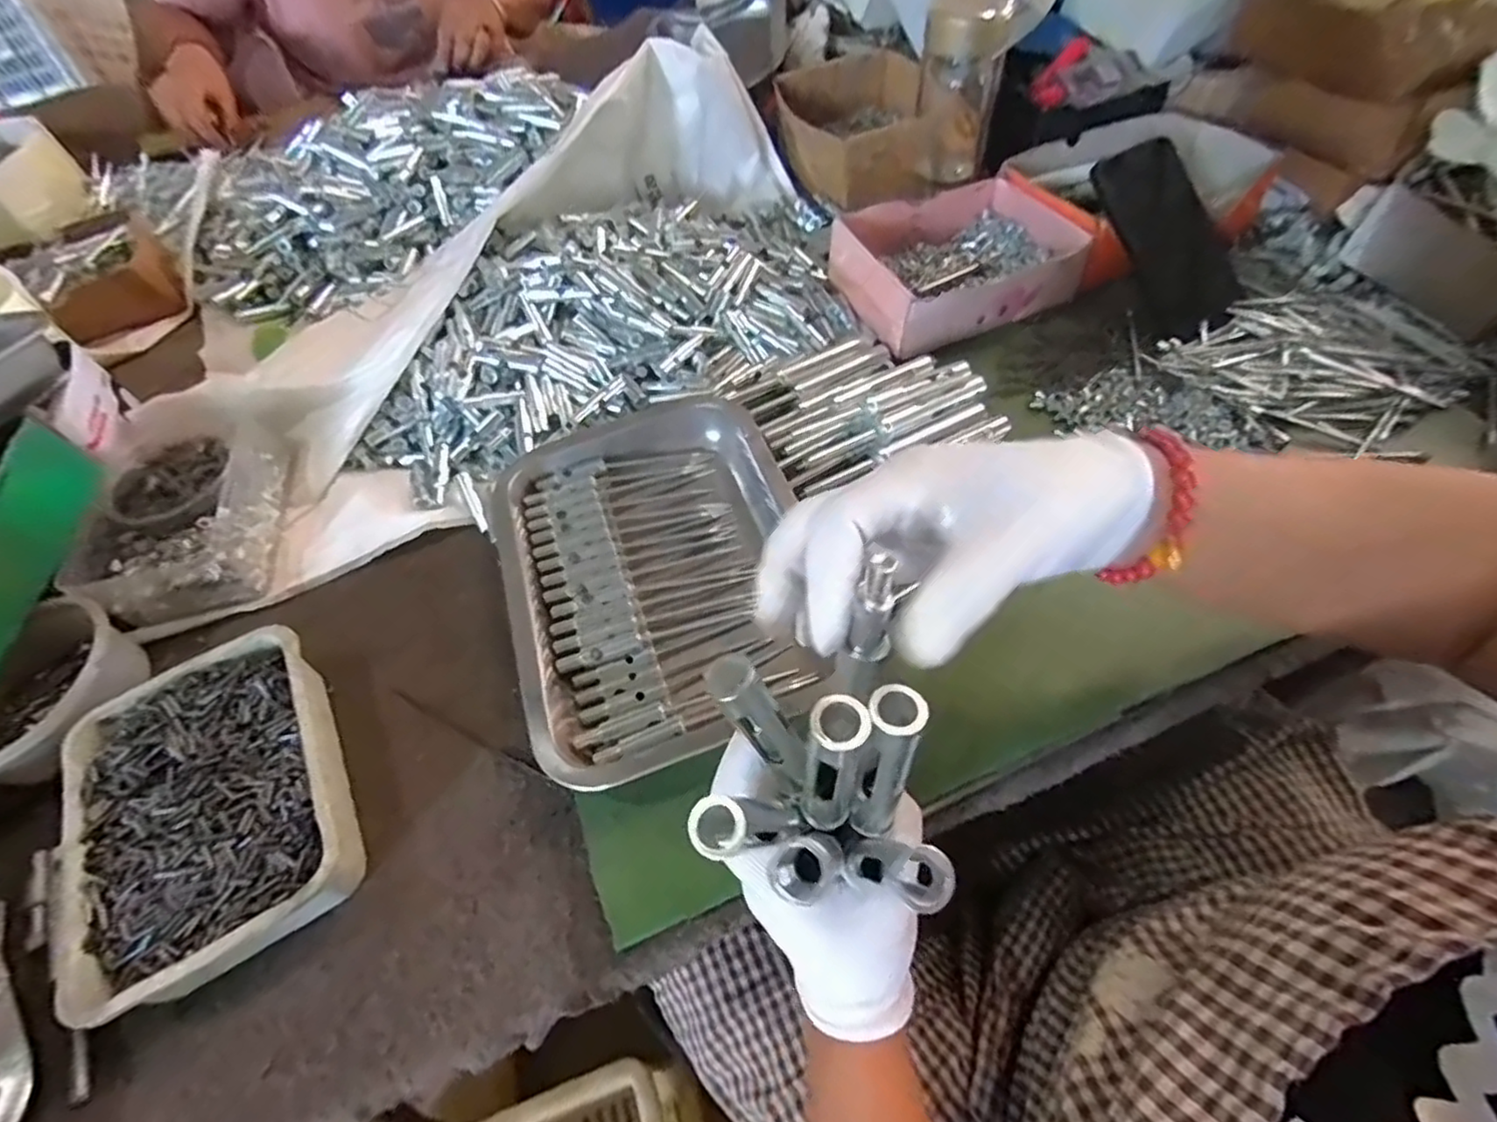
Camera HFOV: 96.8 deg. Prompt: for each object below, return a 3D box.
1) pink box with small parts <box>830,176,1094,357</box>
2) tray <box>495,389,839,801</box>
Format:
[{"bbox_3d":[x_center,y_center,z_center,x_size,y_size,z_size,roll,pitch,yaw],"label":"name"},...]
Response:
[{"bbox_3d":[0.175,-0.256,0.556,0.177,0.048,0.145,-20,56,-9],"label":"pink box with small parts"},{"bbox_3d":[-0.060,-0.004,0.426,0.185,0.029,0.256,-20,56,-8],"label":"tray"}]

